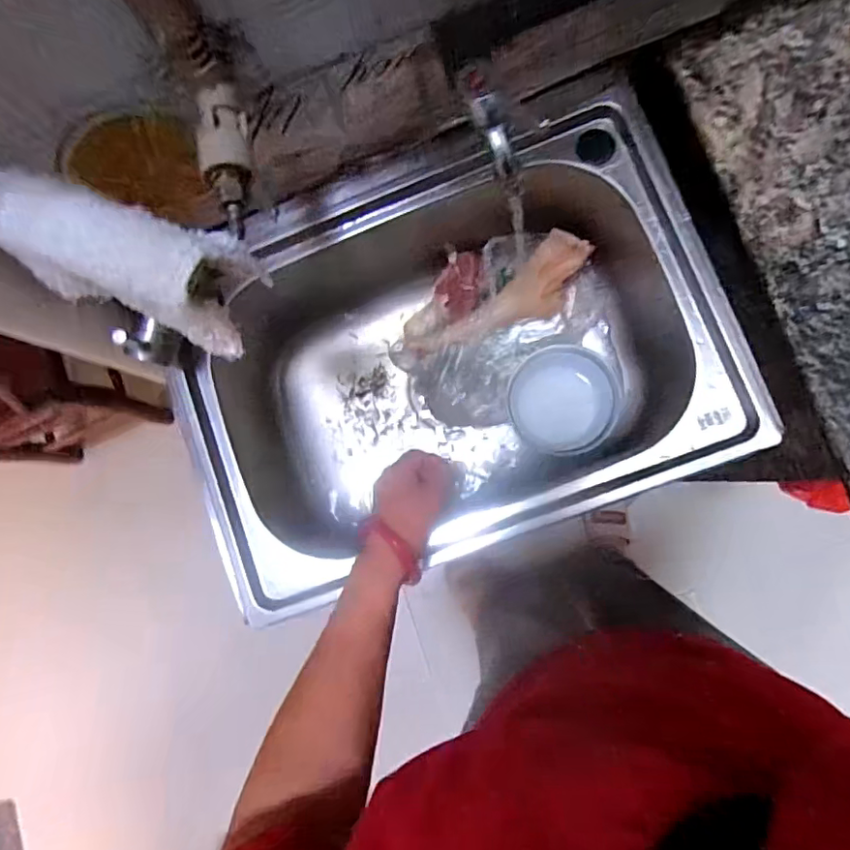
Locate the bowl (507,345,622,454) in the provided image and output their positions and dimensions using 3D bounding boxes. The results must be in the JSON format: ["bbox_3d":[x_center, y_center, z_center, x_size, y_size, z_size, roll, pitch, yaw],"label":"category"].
[{"bbox_3d":[0.162,-0.028,0.666,0.116,0.056,0.127,-1,84,5],"label":"bowl"}]

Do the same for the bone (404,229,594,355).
[{"bbox_3d":[0.080,-0.166,0.697,0.230,0.070,0.104,-18,83,3],"label":"bone"}]

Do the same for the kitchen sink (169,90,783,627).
[{"bbox_3d":[0.023,-0.056,0.639,0.533,0.188,0.354,-20,83,3],"label":"kitchen sink"}]

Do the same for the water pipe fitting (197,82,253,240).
[{"bbox_3d":[-0.136,-0.182,0.388,0.029,0.024,0.106,-8,83,4],"label":"water pipe fitting"}]

